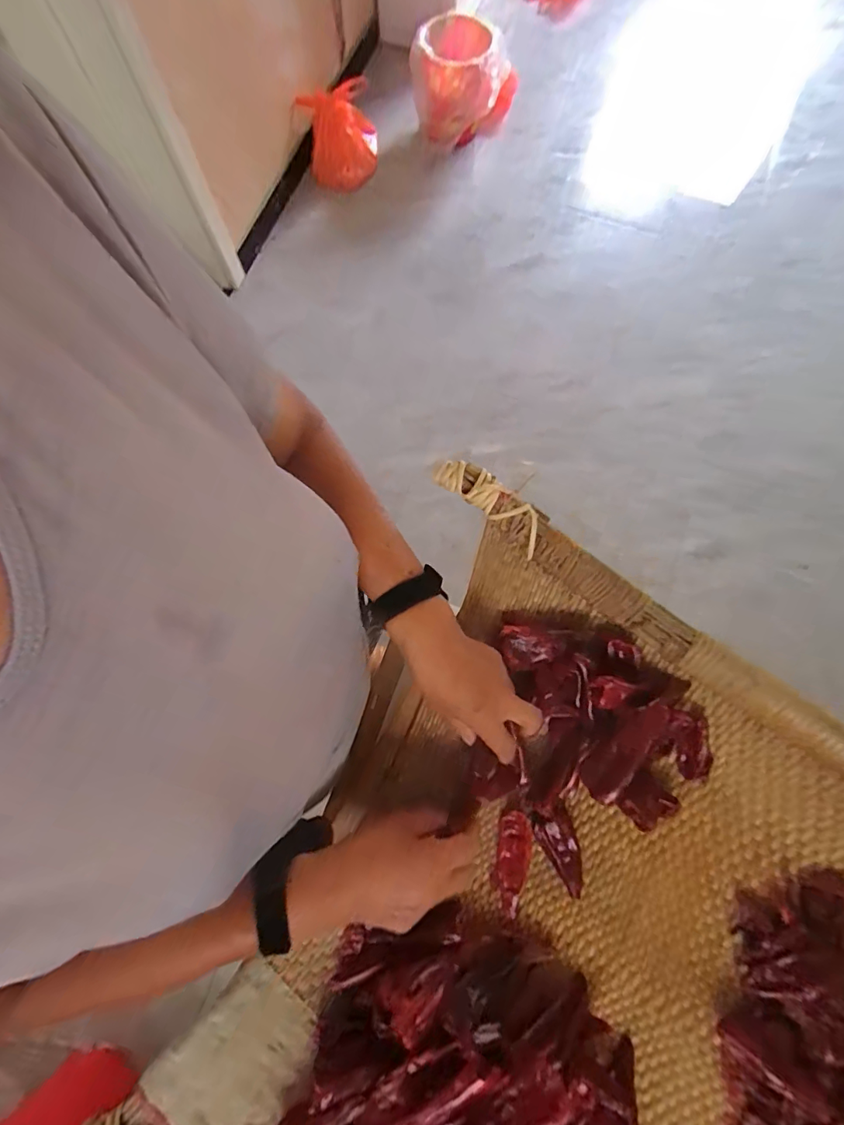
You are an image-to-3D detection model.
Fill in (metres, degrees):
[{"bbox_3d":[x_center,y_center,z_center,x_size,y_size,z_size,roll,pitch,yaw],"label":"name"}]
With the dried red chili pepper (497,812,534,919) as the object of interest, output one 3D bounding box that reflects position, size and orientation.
[{"bbox_3d":[0.089,0.293,0.449,0.031,0.016,0.091,7,76,2],"label":"dried red chili pepper"}]

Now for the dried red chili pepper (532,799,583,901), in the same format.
[{"bbox_3d":[0.136,0.282,0.451,0.036,0.022,0.087,-17,77,-5],"label":"dried red chili pepper"}]

